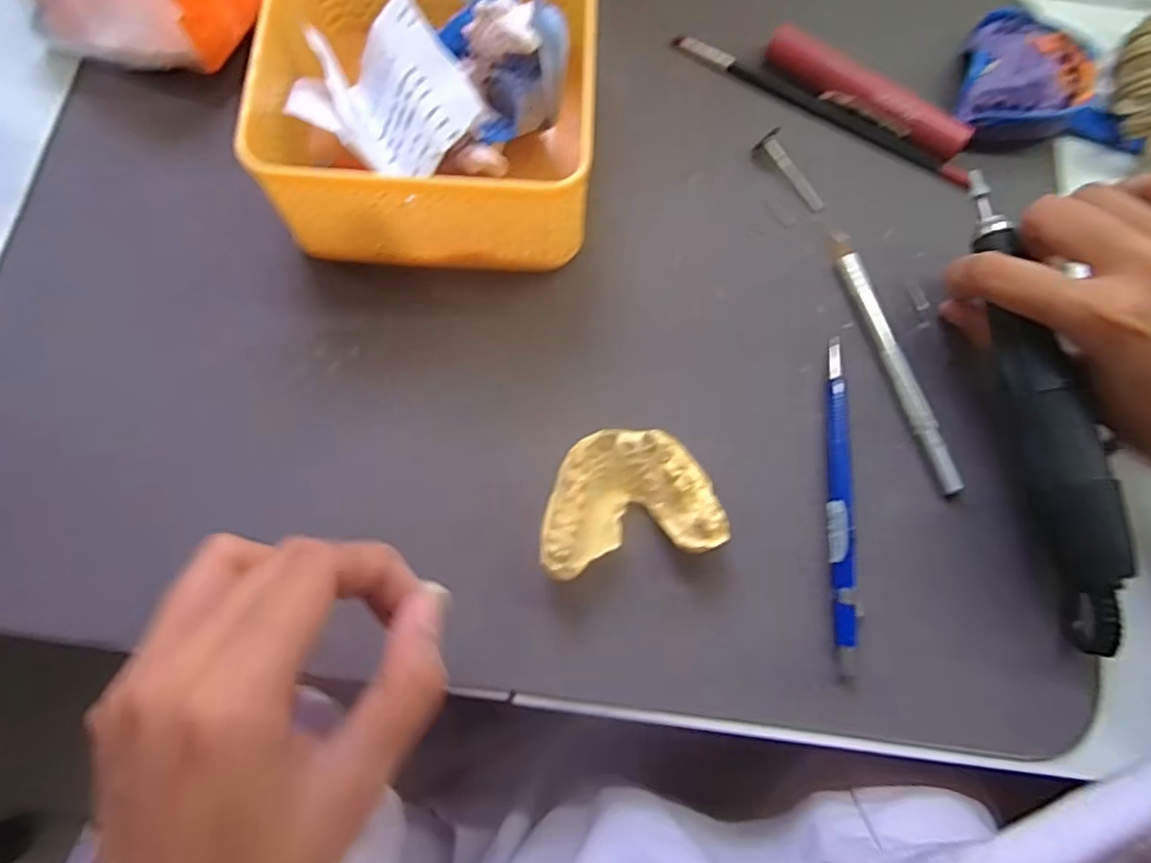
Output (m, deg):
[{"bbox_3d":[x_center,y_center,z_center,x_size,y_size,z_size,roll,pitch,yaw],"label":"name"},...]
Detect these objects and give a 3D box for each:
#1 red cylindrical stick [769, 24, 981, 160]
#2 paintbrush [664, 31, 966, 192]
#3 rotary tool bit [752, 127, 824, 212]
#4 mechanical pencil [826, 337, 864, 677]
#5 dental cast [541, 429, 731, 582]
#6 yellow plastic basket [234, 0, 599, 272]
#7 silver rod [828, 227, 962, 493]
[{"bbox_3d":[0.142,-0.166,0.316,0.105,0.016,0.011,34,74,6],"label":"red cylindrical stick"},{"bbox_3d":[0.123,-0.165,0.321,0.160,0.004,0.012,30,73,5],"label":"paintbrush"},{"bbox_3d":[0.105,-0.125,0.309,0.013,0.010,0.044,-32,78,-13],"label":"rotary tool bit"},{"bbox_3d":[0.111,0.028,0.271,0.013,0.012,0.138,2,73,-4],"label":"mechanical pencil"},{"bbox_3d":[0.019,0.028,0.261,0.069,0.033,0.051,-10,74,-7],"label":"dental cast"},{"bbox_3d":[-0.059,-0.147,0.279,0.136,0.063,0.139,-1,77,-3],"label":"yellow plastic basket"},{"bbox_3d":[0.142,-0.032,0.288,0.009,0.011,0.125,-17,75,-9],"label":"silver rod"}]

